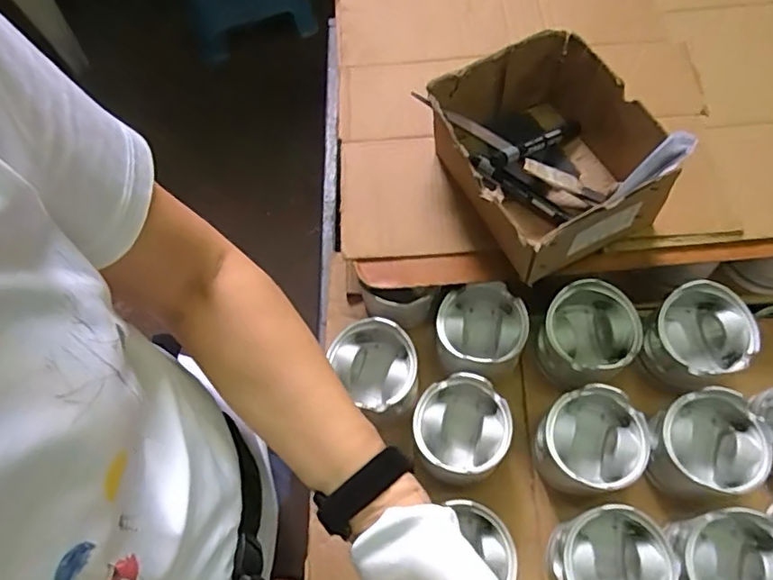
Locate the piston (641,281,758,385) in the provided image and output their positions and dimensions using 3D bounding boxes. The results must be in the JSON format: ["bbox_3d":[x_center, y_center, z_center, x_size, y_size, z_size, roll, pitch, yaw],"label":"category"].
[{"bbox_3d":[0.314,0.051,0.594,0.095,0.078,0.093,-1,65,2],"label":"piston"}]

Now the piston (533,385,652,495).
[{"bbox_3d":[0.194,0.146,0.558,0.095,0.064,0.093,-1,65,2],"label":"piston"}]

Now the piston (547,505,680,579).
[{"bbox_3d":[0.200,0.248,0.524,0.091,0.091,0.091,-1,65,2],"label":"piston"}]

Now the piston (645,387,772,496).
[{"bbox_3d":[0.302,0.149,0.556,0.091,0.080,0.086,-1,65,2],"label":"piston"}]

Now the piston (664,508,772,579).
[{"bbox_3d":[0.300,0.246,0.513,0.094,0.072,0.092,5,65,4],"label":"piston"}]

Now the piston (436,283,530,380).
[{"bbox_3d":[0.101,0.046,0.622,0.088,0.087,0.092,-1,65,2],"label":"piston"}]

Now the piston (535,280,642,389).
[{"bbox_3d":[0.205,0.048,0.597,0.095,0.066,0.093,-1,65,2],"label":"piston"}]

